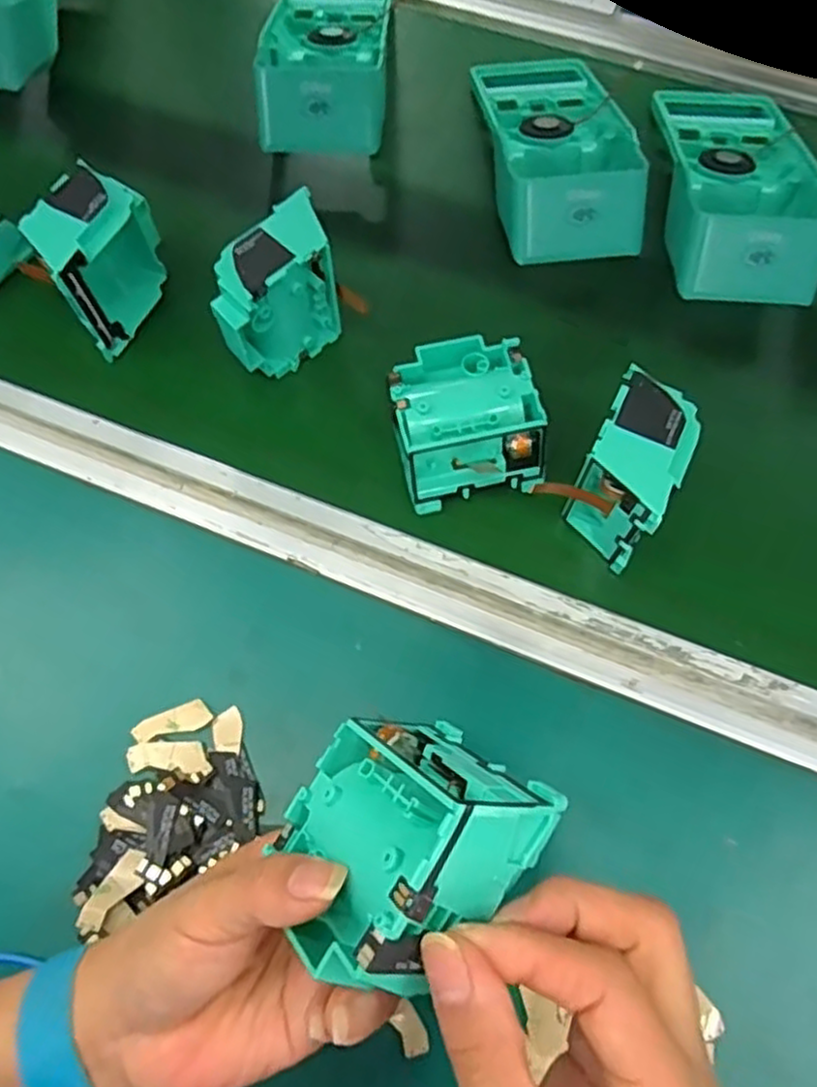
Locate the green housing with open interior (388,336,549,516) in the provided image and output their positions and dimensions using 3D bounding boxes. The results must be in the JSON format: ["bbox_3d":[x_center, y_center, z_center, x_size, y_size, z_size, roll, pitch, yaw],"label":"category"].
[{"bbox_3d":[0.030,-0.065,0.388,0.077,0.045,0.079,-11,65,-3],"label":"green housing with open interior"}]

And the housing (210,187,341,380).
[{"bbox_3d":[-0.070,-0.134,0.402,0.041,0.086,0.081,37,72,17],"label":"housing"}]

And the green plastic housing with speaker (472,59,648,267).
[{"bbox_3d":[0.090,-0.255,0.458,0.092,0.054,0.192,-4,65,0],"label":"green plastic housing with speaker"}]

